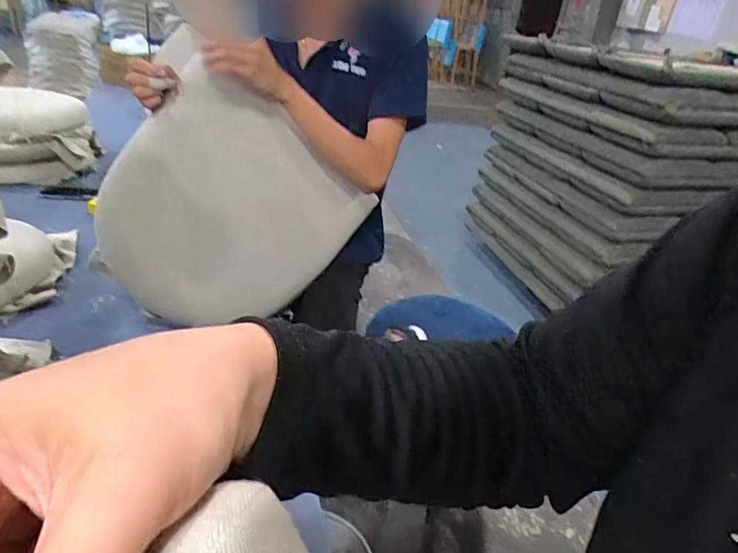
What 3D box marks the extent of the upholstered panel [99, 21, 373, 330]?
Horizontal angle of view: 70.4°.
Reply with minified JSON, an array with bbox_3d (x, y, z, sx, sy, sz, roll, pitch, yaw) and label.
[{"bbox_3d":[-0.272,-0.113,1.049,0.469,0.507,0.059,23,24,-33],"label":"upholstered panel"}]

